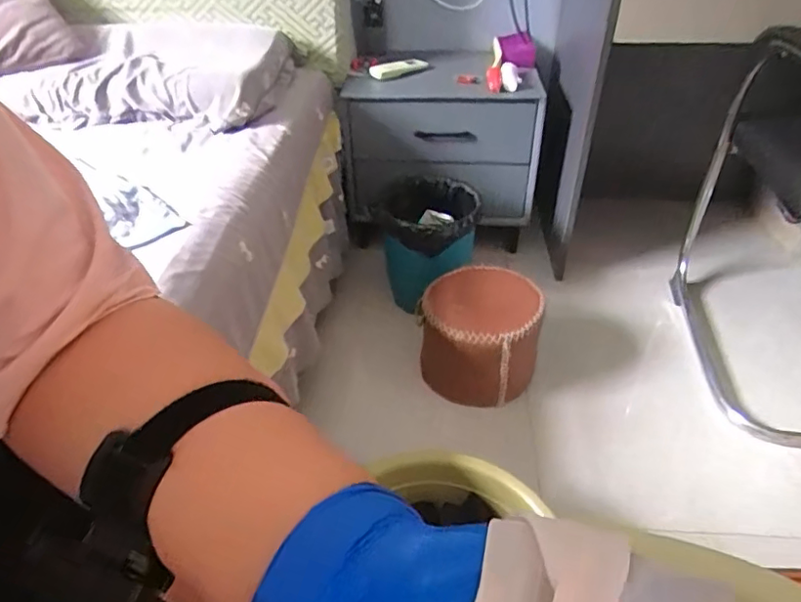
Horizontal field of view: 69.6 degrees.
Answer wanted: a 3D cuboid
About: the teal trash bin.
[{"bbox_3d":[0.059,-0.120,1.308,0.219,0.248,0.185,7,39,10],"label":"teal trash bin"}]

